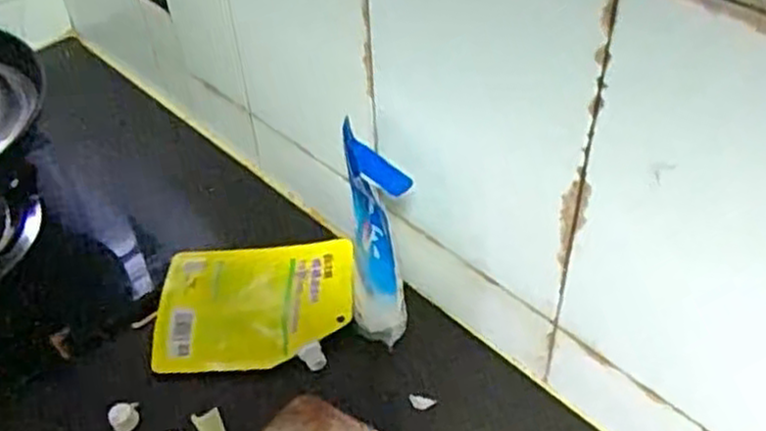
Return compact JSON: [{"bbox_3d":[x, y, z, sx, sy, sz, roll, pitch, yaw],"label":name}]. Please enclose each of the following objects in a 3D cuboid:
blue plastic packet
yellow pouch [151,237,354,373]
[{"bbox_3d":[-0.010,0.021,0.624,0.034,0.182,0.063,-25,49,-21],"label":"blue plastic packet"},{"bbox_3d":[-0.117,0.080,0.706,0.181,0.029,0.132,0,44,2],"label":"yellow pouch"}]

